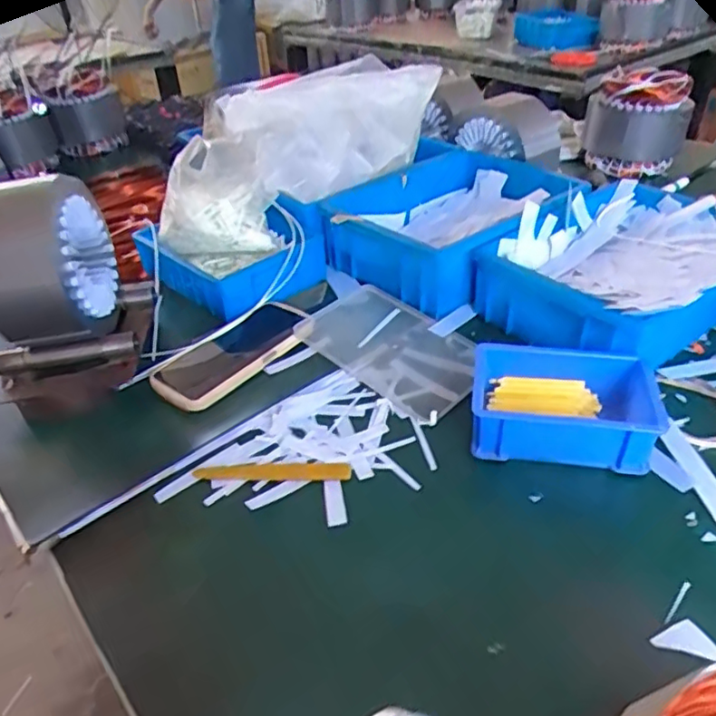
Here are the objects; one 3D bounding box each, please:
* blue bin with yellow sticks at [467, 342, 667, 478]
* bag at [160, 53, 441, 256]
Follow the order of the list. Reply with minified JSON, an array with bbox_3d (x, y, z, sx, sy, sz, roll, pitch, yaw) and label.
[{"bbox_3d":[0.170,0.038,0.515,0.142,0.049,0.100,2,40,8],"label":"blue bin with yellow sticks"},{"bbox_3d":[-0.075,-0.255,0.750,0.368,0.173,0.136,-31,45,-9],"label":"bag"}]

